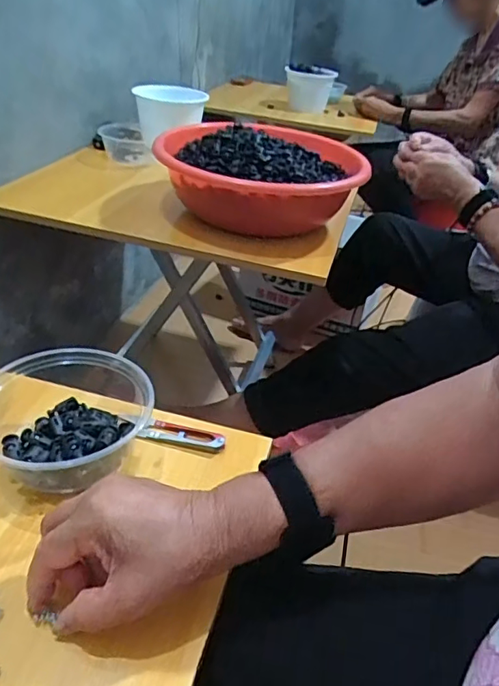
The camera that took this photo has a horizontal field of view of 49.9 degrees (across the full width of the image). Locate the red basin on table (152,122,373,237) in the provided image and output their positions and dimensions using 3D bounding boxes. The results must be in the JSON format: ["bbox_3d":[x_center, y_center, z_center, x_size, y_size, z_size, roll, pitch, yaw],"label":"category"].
[{"bbox_3d":[0.025,-0.271,0.893,0.350,0.133,0.296,-4,37,-14],"label":"red basin on table"}]

